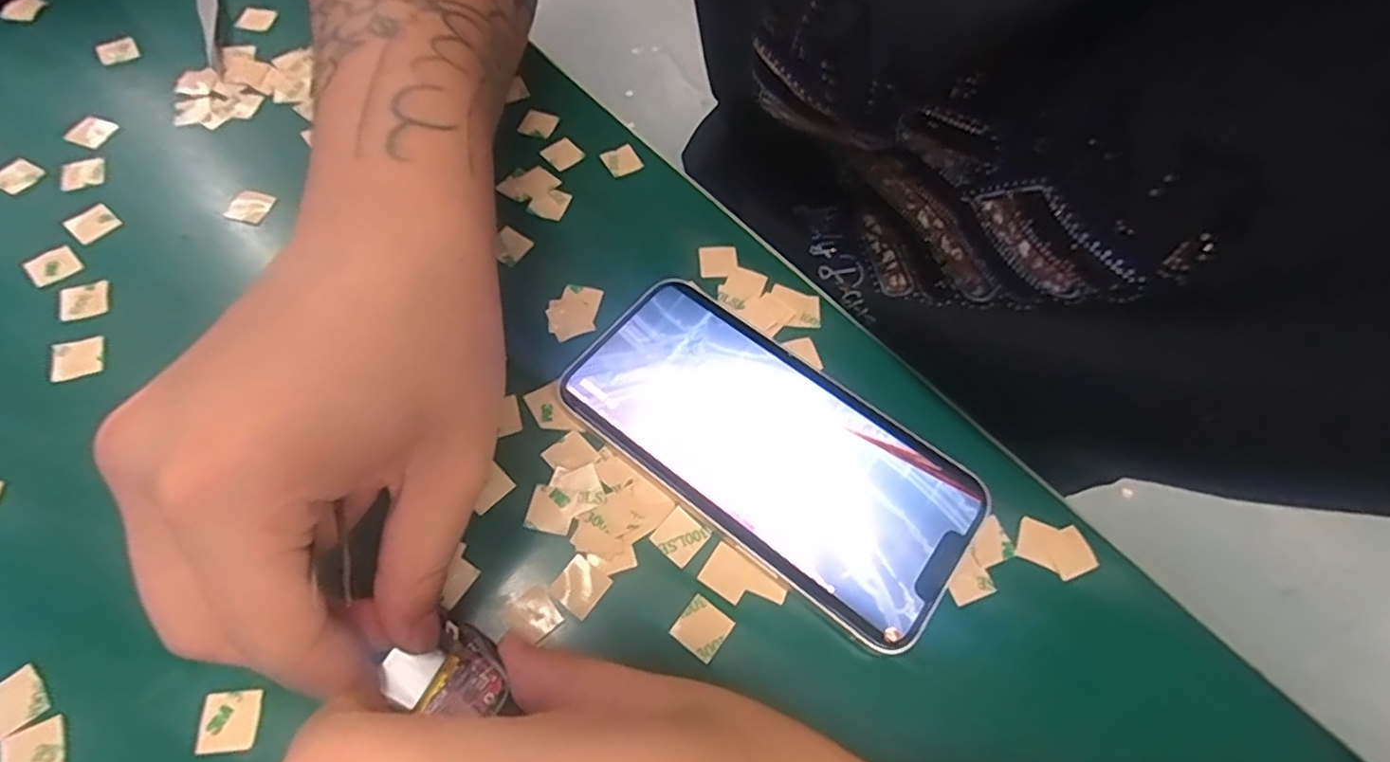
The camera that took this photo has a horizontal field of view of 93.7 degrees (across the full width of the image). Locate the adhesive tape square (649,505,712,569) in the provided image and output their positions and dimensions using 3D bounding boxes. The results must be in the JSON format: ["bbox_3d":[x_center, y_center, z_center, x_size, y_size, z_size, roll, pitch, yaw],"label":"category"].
[{"bbox_3d":[-0.005,0.051,0.216,0.015,0.004,0.016,39,67,16],"label":"adhesive tape square"}]

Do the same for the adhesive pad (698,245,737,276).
[{"bbox_3d":[0.010,-0.050,0.272,0.015,0.004,0.015,-4,67,-3],"label":"adhesive pad"}]

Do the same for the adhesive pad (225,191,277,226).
[{"bbox_3d":[-0.185,-0.072,0.270,0.018,0.004,0.016,16,63,5],"label":"adhesive pad"}]

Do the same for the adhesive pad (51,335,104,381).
[{"bbox_3d":[-0.221,-0.009,0.232,0.015,0.004,0.015,-20,66,-13],"label":"adhesive pad"}]

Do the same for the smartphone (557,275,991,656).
[{"bbox_3d":[0.025,0.022,0.230,0.143,0.009,0.071,37,66,15],"label":"smartphone"}]

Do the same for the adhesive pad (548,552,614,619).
[{"bbox_3d":[-0.037,0.065,0.207,0.015,0.004,0.015,34,66,14],"label":"adhesive pad"}]

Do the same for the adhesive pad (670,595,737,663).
[{"bbox_3d":[0.002,0.077,0.203,0.015,0.004,0.015,35,66,14],"label":"adhesive pad"}]

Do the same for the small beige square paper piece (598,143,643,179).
[{"bbox_3d":[-0.033,-0.100,0.296,0.015,0.004,0.015,-28,68,-16],"label":"small beige square paper piece"}]

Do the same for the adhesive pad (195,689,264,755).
[{"bbox_3d":[-0.131,0.096,0.184,0.016,0.004,0.015,-2,63,-4],"label":"adhesive pad"}]

